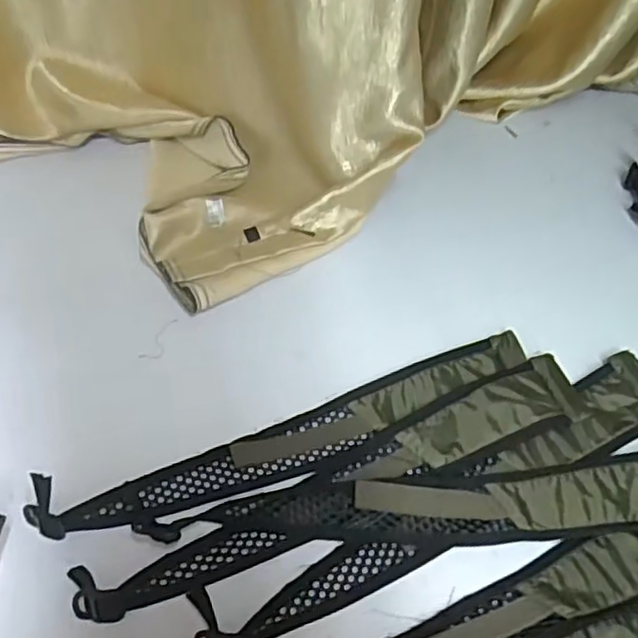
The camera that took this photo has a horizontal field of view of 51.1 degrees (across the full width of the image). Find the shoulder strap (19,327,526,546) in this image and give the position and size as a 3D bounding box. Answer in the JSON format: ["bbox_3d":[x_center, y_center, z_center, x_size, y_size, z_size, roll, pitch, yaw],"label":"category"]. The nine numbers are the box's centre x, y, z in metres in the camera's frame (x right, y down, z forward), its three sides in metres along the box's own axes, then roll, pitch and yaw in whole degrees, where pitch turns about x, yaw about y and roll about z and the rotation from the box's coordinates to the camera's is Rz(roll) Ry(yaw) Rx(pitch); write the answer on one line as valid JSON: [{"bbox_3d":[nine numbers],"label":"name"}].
[{"bbox_3d":[-0.012,0.100,0.592,0.454,0.013,0.074,-16,52,-15],"label":"shoulder strap"}]

